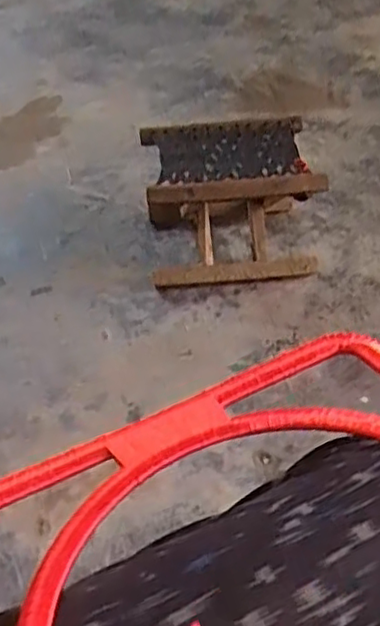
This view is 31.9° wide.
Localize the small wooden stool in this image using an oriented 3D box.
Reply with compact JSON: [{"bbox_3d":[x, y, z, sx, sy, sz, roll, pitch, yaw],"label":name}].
[{"bbox_3d":[0.067,-0.193,1.150,0.275,0.200,0.220,-5,45,-1],"label":"small wooden stool"}]

